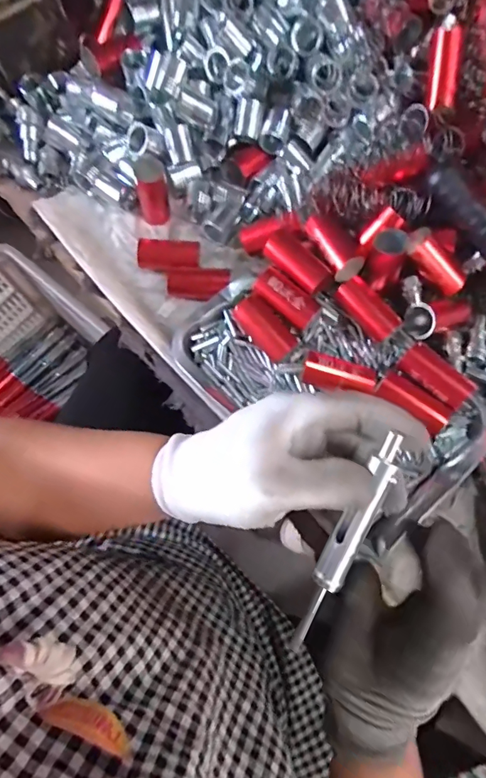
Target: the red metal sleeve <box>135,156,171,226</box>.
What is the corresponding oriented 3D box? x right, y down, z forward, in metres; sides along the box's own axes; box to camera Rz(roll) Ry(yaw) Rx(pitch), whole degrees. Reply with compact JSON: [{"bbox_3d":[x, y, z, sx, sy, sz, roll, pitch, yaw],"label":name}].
[{"bbox_3d":[-0.088,-0.193,0.437,0.029,0.065,0.025,-10,72,-4],"label":"red metal sleeve"}]

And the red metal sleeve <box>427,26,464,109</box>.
[{"bbox_3d":[0.183,-0.293,0.402,0.020,0.020,0.065,0,101,0],"label":"red metal sleeve"}]

